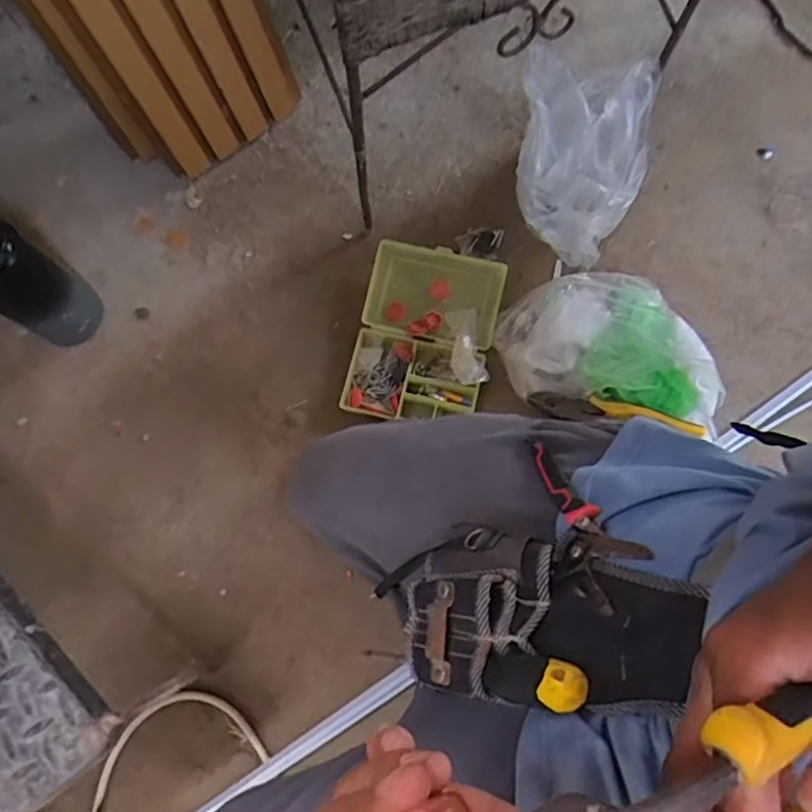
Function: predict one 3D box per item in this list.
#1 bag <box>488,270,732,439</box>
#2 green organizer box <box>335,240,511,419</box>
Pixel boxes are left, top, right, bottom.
[{"bbox_3d":[0.258,-0.086,0.770,0.271,0.096,0.175,10,76,1],"label":"bag"},{"bbox_3d":[0.024,-0.092,0.811,0.174,0.062,0.226,13,76,2],"label":"green organizer box"}]

